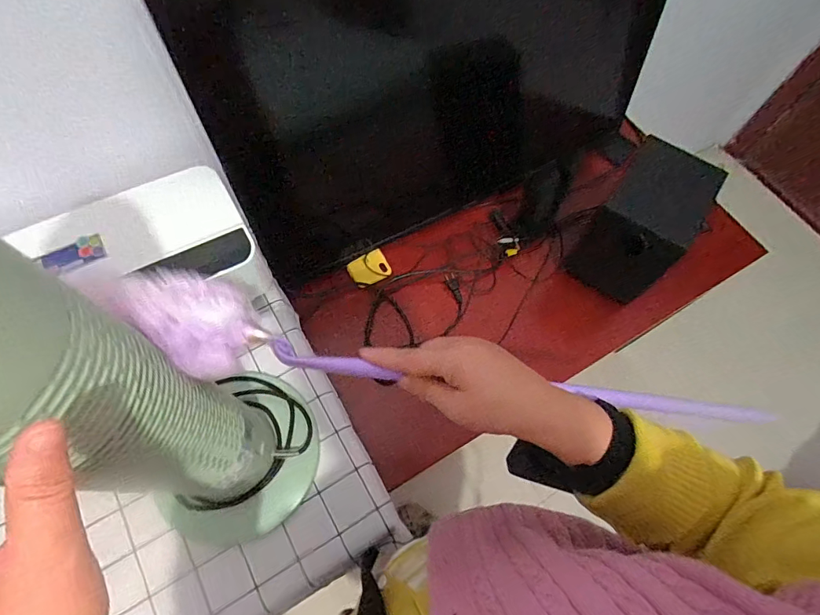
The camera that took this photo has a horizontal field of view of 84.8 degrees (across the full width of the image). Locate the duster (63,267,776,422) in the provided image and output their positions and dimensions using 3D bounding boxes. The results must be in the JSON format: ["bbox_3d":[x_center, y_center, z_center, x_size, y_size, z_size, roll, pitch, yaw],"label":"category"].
[{"bbox_3d":[0.044,0.050,0.405,0.604,0.049,0.084,12,65,-11],"label":"duster"}]

